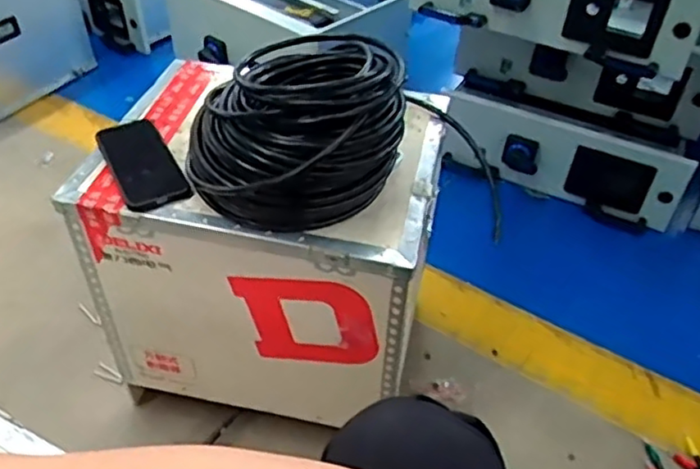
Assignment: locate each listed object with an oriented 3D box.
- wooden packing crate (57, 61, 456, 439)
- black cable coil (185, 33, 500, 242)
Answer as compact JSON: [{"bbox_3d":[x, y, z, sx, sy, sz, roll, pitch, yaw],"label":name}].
[{"bbox_3d":[-0.115,0.020,1.005,0.450,0.382,0.354,9,43,8],"label":"wooden packing crate"},{"bbox_3d":[-0.063,-0.128,0.775,0.251,0.154,0.202,-24,49,-25],"label":"black cable coil"}]

